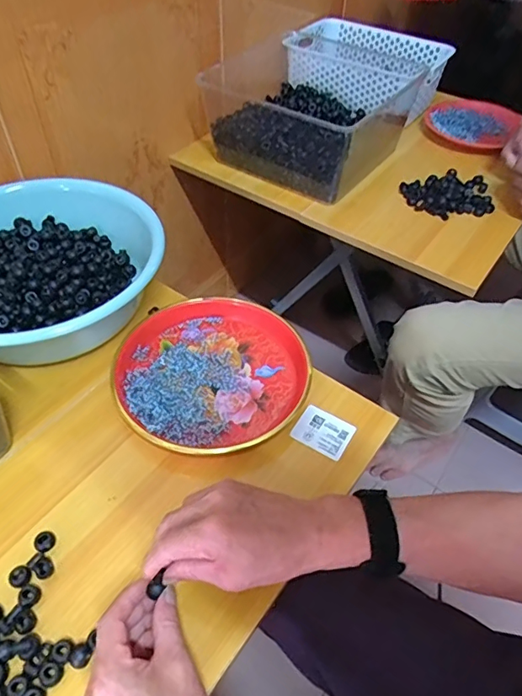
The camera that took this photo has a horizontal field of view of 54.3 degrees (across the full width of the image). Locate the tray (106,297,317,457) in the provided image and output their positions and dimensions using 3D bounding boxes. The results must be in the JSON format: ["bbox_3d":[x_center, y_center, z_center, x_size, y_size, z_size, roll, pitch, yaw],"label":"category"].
[{"bbox_3d":[-0.059,0.029,0.595,0.218,0.031,0.208,1,49,-2],"label":"tray"}]

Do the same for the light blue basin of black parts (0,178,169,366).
[{"bbox_3d":[-0.276,-0.106,0.645,0.241,0.094,0.249,1,49,-2],"label":"light blue basin of black parts"}]

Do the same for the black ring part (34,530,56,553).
[{"bbox_3d":[-0.200,0.179,0.471,0.016,0.010,0.018,34,56,24],"label":"black ring part"}]

